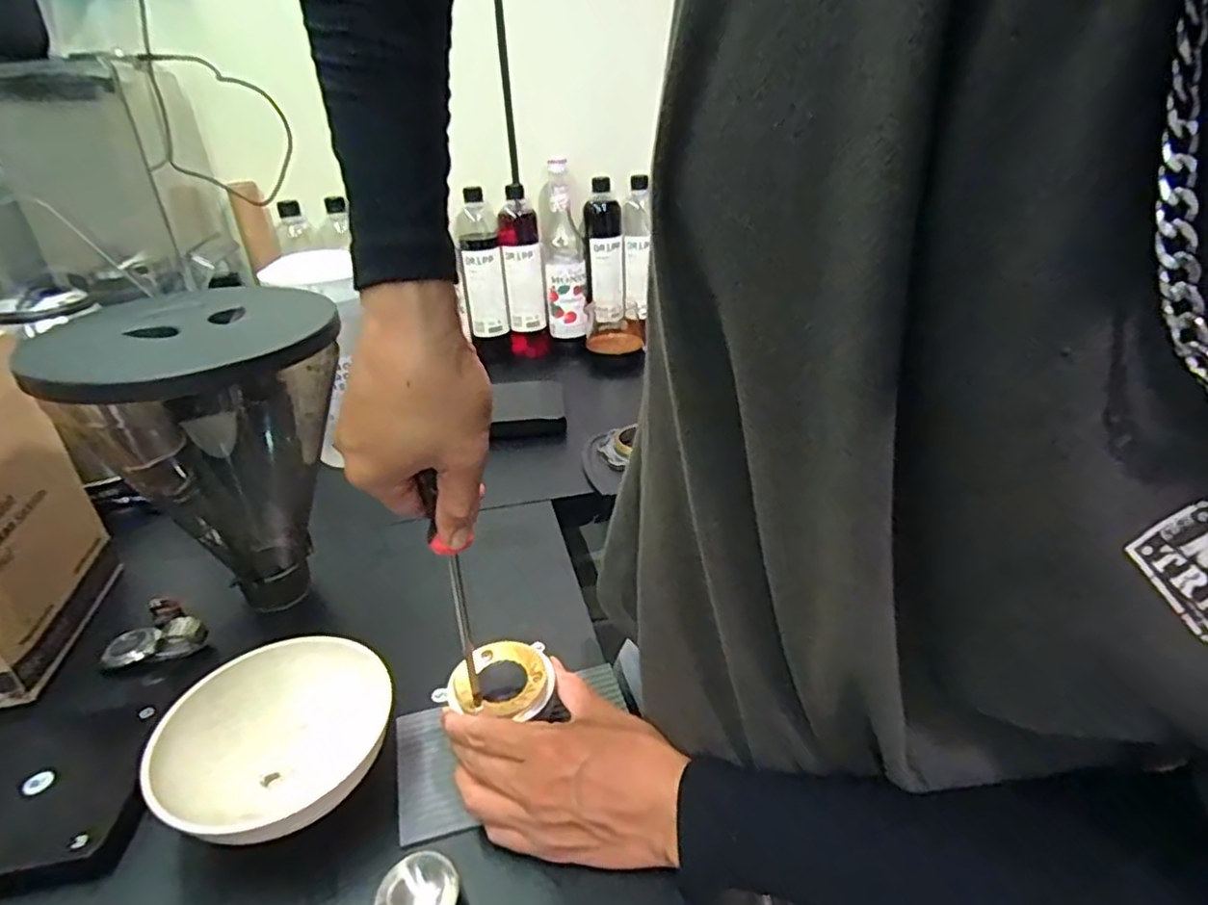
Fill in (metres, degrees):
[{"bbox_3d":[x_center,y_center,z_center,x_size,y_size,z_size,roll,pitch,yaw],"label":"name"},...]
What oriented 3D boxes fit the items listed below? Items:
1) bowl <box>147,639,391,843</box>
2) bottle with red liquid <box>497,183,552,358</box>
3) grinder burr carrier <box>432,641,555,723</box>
[{"bbox_3d":[-0.210,0.188,0.432,0.131,0.051,0.125,-2,29,1],"label":"bowl"},{"bbox_3d":[-0.134,-0.291,1.097,0.071,0.262,0.058,-5,29,-5],"label":"bottle with red liquid"},{"bbox_3d":[-0.077,0.157,0.451,0.080,0.018,0.062,-5,30,-7],"label":"grinder burr carrier"}]

